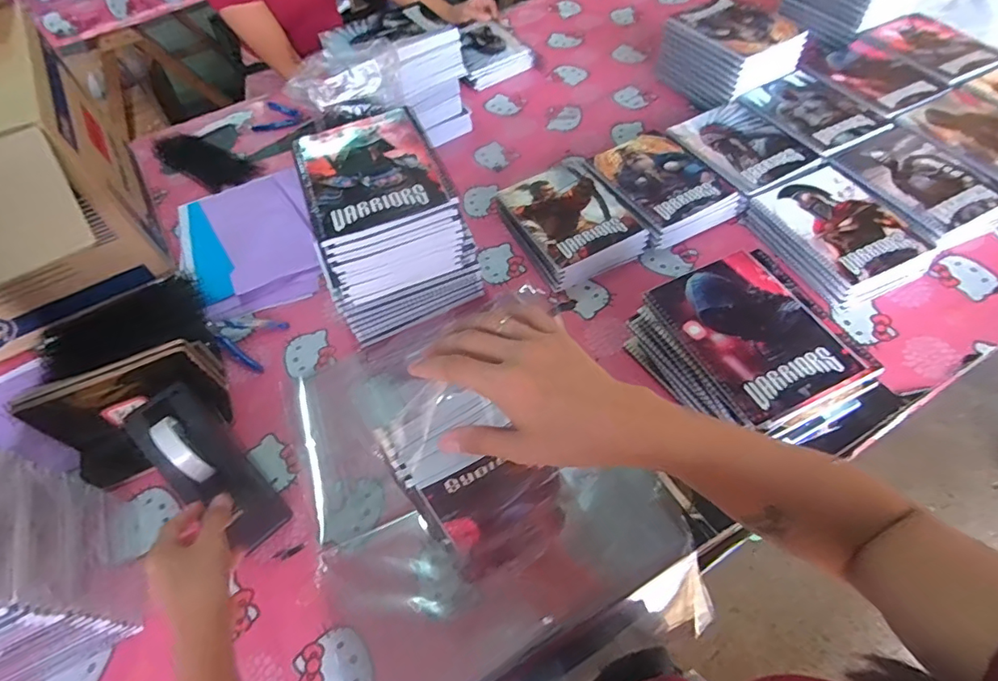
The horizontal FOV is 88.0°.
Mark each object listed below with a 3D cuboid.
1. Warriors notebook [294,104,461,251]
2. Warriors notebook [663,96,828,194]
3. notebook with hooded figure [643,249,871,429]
[{"bbox_3d":[-0.153,-0.205,0.616,0.161,0.017,0.189,-20,57,-9],"label":"Warriors notebook"},{"bbox_3d":[0.405,-0.329,0.852,0.163,0.006,0.192,-26,58,-12],"label":"Warriors notebook"},{"bbox_3d":[0.282,-0.014,0.584,0.148,0.012,0.198,-23,57,-11],"label":"notebook with hooded figure"}]

